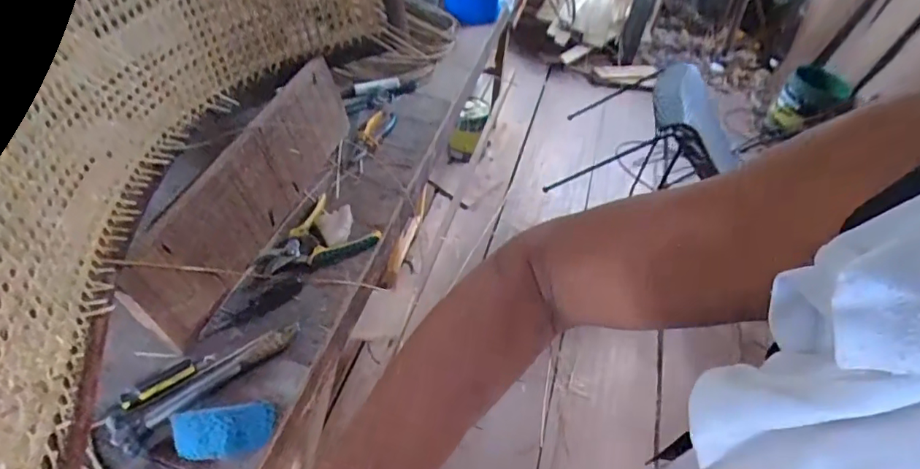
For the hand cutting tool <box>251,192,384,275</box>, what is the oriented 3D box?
[{"bbox_3d":[-0.211,0.010,0.797,0.135,0.016,0.168,23,50,14],"label":"hand cutting tool"}]

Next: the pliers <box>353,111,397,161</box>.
[{"bbox_3d":[-0.166,-0.197,0.995,0.056,0.018,0.161,15,48,7],"label":"pliers"}]

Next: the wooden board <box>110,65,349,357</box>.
[{"bbox_3d":[-0.302,-0.080,0.775,0.027,0.160,0.506,4,47,21],"label":"wooden board"}]

